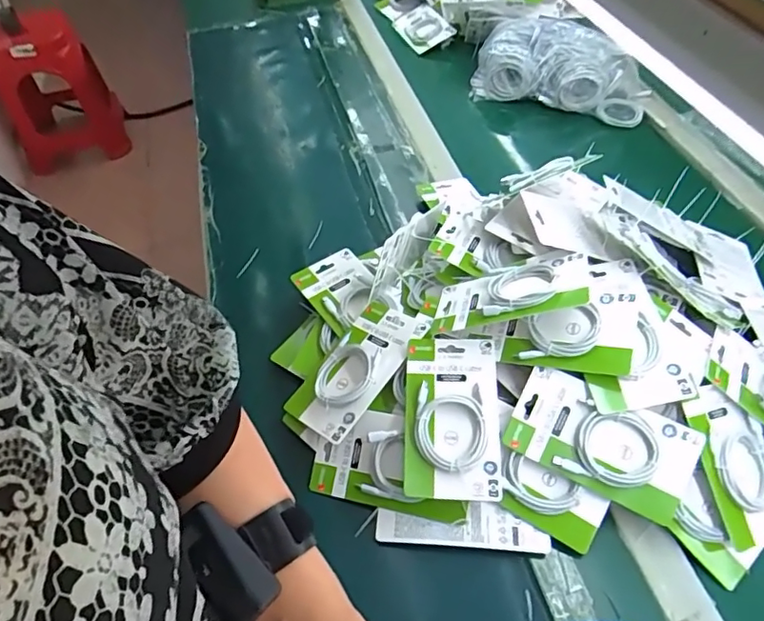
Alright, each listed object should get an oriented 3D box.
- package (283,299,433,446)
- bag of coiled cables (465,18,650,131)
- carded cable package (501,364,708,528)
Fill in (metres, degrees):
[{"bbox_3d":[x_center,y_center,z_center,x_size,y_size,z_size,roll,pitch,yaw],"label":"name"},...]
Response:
[{"bbox_3d":[-0.034,0.069,0.683,0.110,0.024,0.183,27,66,37],"label":"package"},{"bbox_3d":[0.377,-0.510,1.154,0.345,0.116,0.180,14,53,14],"label":"bag of coiled cables"},{"bbox_3d":[0.231,0.139,0.586,0.182,0.020,0.101,24,83,15],"label":"carded cable package"}]

